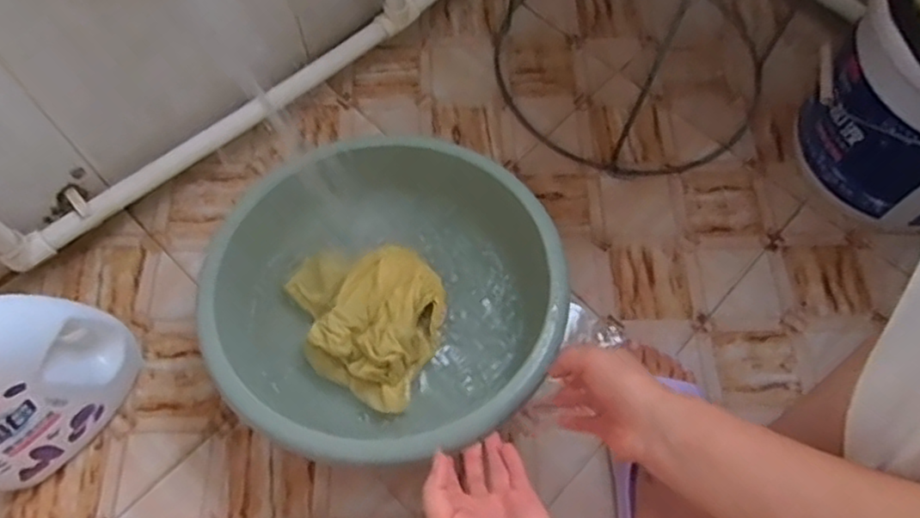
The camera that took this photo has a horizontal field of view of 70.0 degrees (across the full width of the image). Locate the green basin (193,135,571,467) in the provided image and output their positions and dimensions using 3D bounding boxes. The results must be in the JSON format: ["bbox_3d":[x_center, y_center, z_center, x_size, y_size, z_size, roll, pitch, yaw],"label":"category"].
[{"bbox_3d":[-0.073,0.039,0.648,0.326,0.121,0.307,1,65,-2],"label":"green basin"}]

